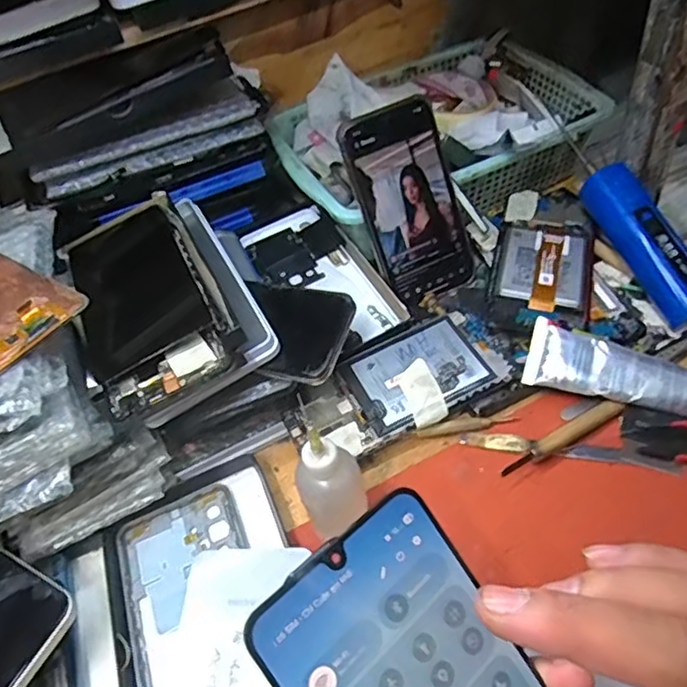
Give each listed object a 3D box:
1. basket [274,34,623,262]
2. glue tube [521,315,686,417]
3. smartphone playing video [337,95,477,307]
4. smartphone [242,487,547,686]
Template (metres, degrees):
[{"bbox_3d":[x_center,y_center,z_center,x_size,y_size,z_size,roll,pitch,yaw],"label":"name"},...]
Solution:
[{"bbox_3d":[0.077,-0.185,0.544,0.266,0.065,0.186,-20,50,-8],"label":"basket"},{"bbox_3d":[0.190,0.022,0.404,0.135,0.023,0.041,15,80,11],"label":"glue tube"},{"bbox_3d":[0.054,-0.107,0.471,0.076,0.146,0.009,-26,23,-7],"label":"smartphone playing video"},{"bbox_3d":[0.039,0.131,0.198,0.072,0.005,0.156,-34,90,-28],"label":"smartphone"}]

